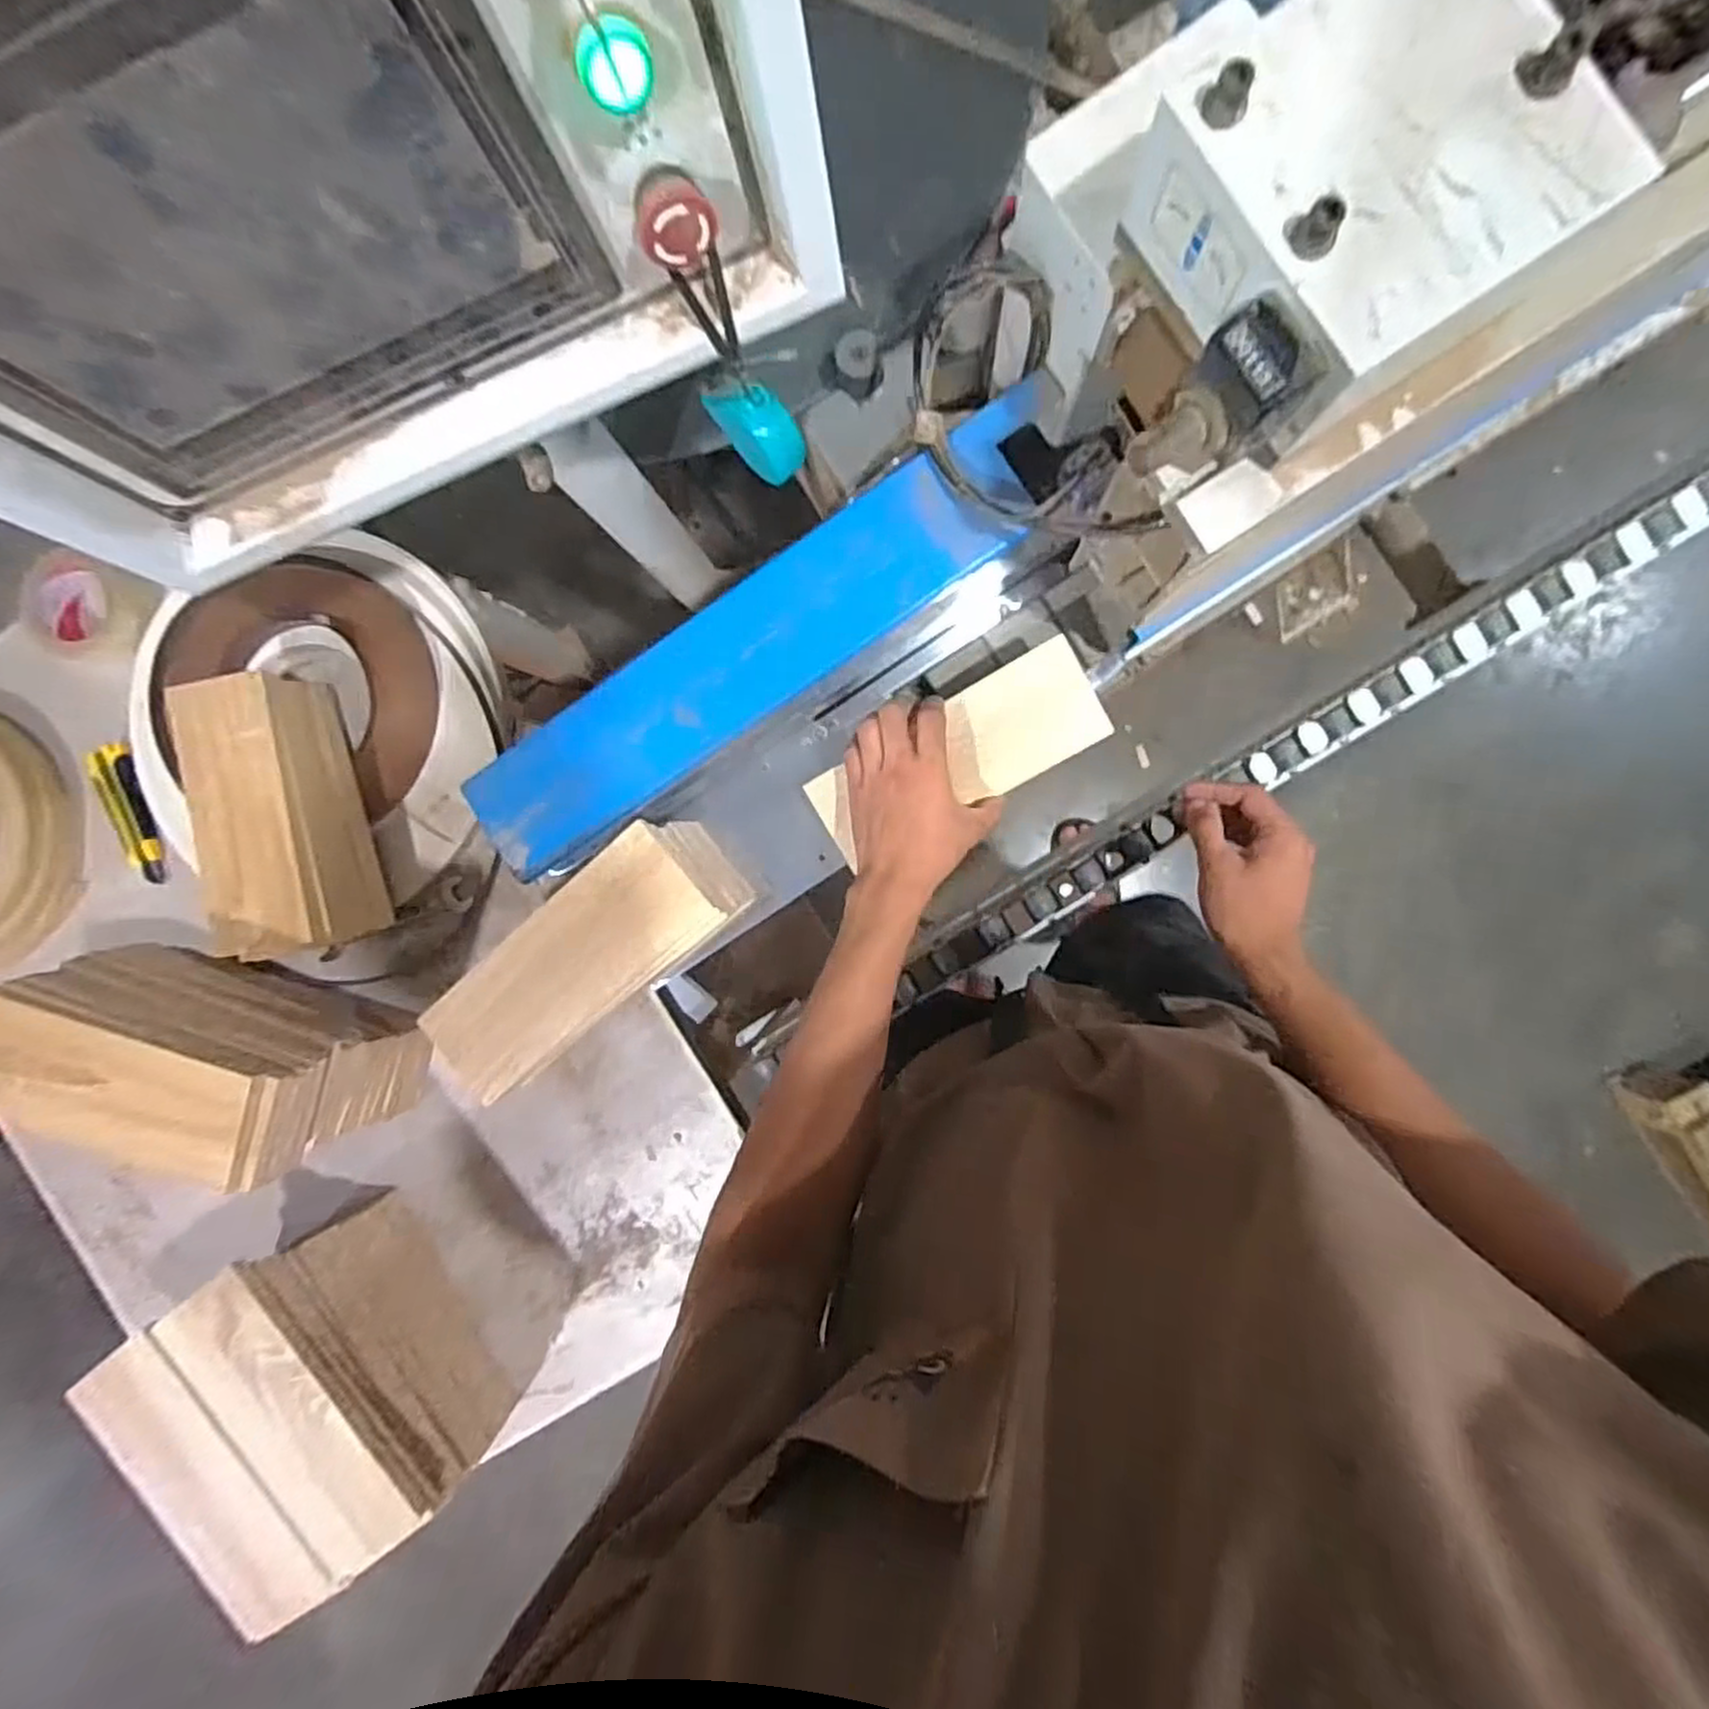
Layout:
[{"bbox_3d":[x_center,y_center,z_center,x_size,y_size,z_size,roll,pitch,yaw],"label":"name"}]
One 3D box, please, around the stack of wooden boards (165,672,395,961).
[{"bbox_3d":[-0.527,-0.033,0.713,0.101,0.119,0.245,-15,91,6],"label":"stack of wooden boards"}]

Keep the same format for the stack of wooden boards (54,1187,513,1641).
[{"bbox_3d":[-0.467,0.478,0.695,0.176,0.190,0.263,-39,88,6],"label":"stack of wooden boards"}]

